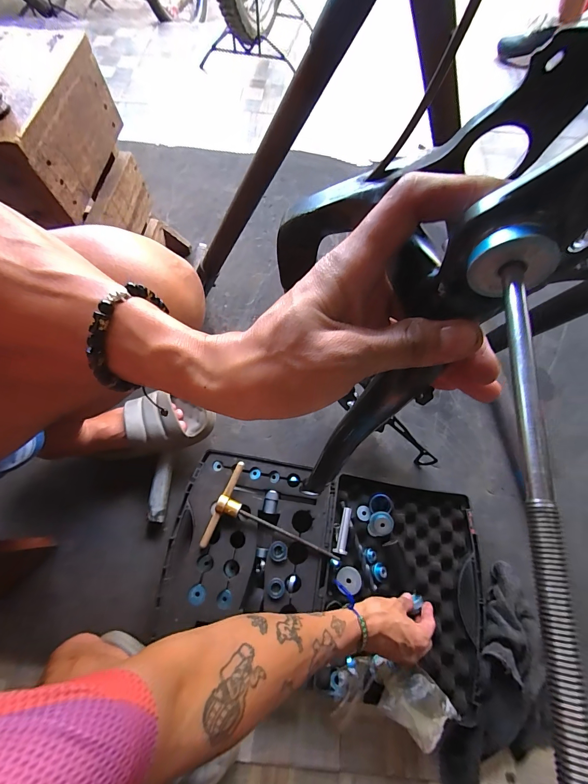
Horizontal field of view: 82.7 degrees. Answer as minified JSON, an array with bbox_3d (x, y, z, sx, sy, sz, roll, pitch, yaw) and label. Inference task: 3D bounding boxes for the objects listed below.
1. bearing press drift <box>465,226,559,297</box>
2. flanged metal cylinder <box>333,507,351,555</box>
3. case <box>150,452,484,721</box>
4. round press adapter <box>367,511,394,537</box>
[{"bbox_3d":[0.082,-0.049,0.126,0.029,0.030,0.008,19,67,7],"label":"bearing press drift"},{"bbox_3d":[0.089,0.249,0.600,0.022,0.022,0.077,14,66,5],"label":"flanged metal cylinder"},{"bbox_3d":[0.046,0.305,0.574,0.526,0.062,0.334,10,66,4],"label":"case"},{"bbox_3d":[0.156,0.239,0.603,0.042,0.025,0.039,-1,66,-1],"label":"round press adapter"}]

